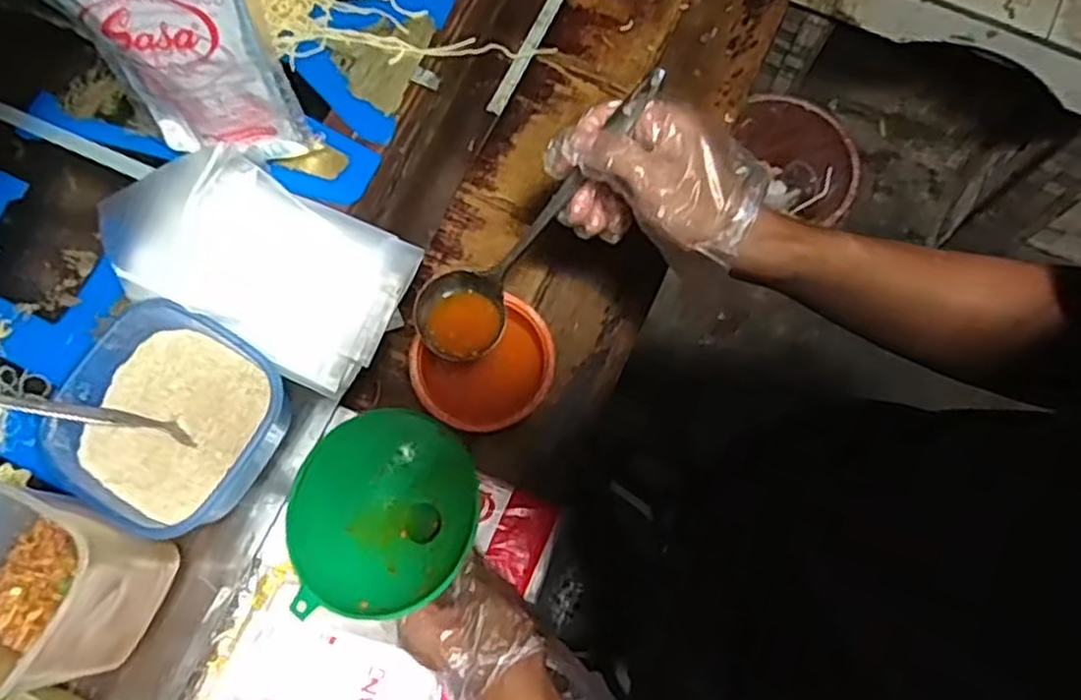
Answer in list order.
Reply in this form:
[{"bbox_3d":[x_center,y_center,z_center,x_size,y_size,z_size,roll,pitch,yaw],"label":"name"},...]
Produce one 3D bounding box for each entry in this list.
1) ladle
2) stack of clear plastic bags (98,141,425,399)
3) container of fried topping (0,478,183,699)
[{"bbox_3d":[-0.004,-0.083,0.484,0.059,0.037,0.222,48,118,12],"label":"ladle"},{"bbox_3d":[-0.187,-0.059,0.509,0.196,0.030,0.110,26,77,3],"label":"stack of clear plastic bags"},{"bbox_3d":[-0.270,0.127,0.415,0.089,0.105,0.091,25,76,7],"label":"container of fried topping"}]

